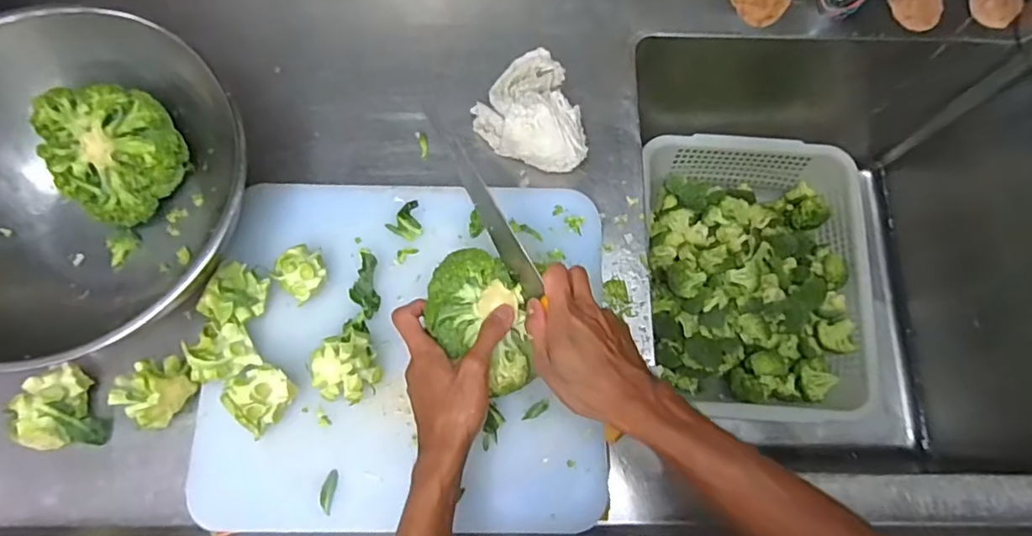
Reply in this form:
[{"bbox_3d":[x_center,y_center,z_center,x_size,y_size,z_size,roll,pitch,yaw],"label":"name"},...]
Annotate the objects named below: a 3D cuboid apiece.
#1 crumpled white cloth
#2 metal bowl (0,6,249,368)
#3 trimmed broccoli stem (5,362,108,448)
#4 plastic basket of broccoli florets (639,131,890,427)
[{"bbox_3d":[0.010,-0.183,0.660,0.113,0.058,0.158,-8,75,-3],"label":"crumpled white cloth"},{"bbox_3d":[-0.432,-0.091,0.565,0.312,0.121,0.279,-26,77,-8],"label":"metal bowl"},{"bbox_3d":[-0.435,0.133,0.560,0.055,0.061,0.076,-7,75,-3],"label":"trimmed broccoli stem"},{"bbox_3d":[0.377,0.008,0.922,0.323,0.105,0.434,1,75,-1],"label":"plastic basket of broccoli florets"}]

